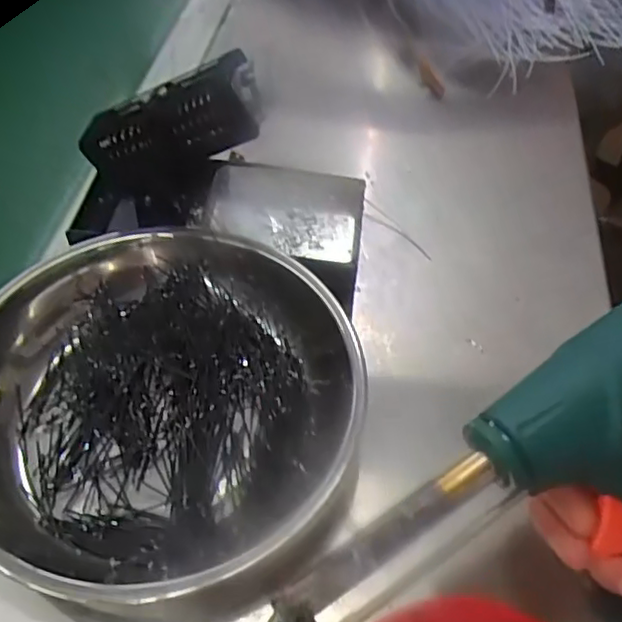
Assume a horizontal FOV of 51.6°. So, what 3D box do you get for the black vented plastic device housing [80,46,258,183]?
[{"bbox_3d":[-0.069,-0.098,0.336,0.101,0.040,0.026,-17,48,23],"label":"black vented plastic device housing"}]

